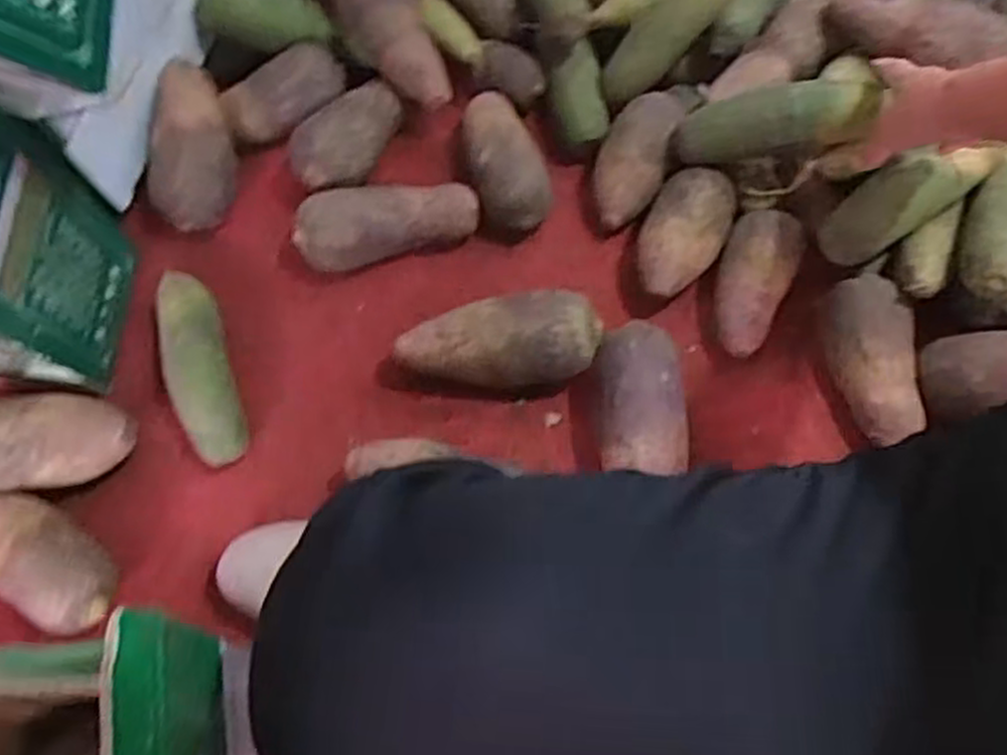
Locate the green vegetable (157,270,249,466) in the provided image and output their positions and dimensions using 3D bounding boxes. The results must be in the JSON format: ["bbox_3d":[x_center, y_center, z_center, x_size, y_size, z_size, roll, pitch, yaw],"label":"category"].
[{"bbox_3d":[-0.258,-0.012,0.667,0.055,0.054,0.183,-18,70,-10],"label":"green vegetable"}]

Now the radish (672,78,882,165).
[{"bbox_3d":[0.234,-0.225,0.693,0.160,0.064,0.043,-9,68,11],"label":"radish"}]

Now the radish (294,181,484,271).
[{"bbox_3d":[-0.105,-0.143,0.723,0.166,0.058,0.062,-16,70,-9],"label":"radish"}]

